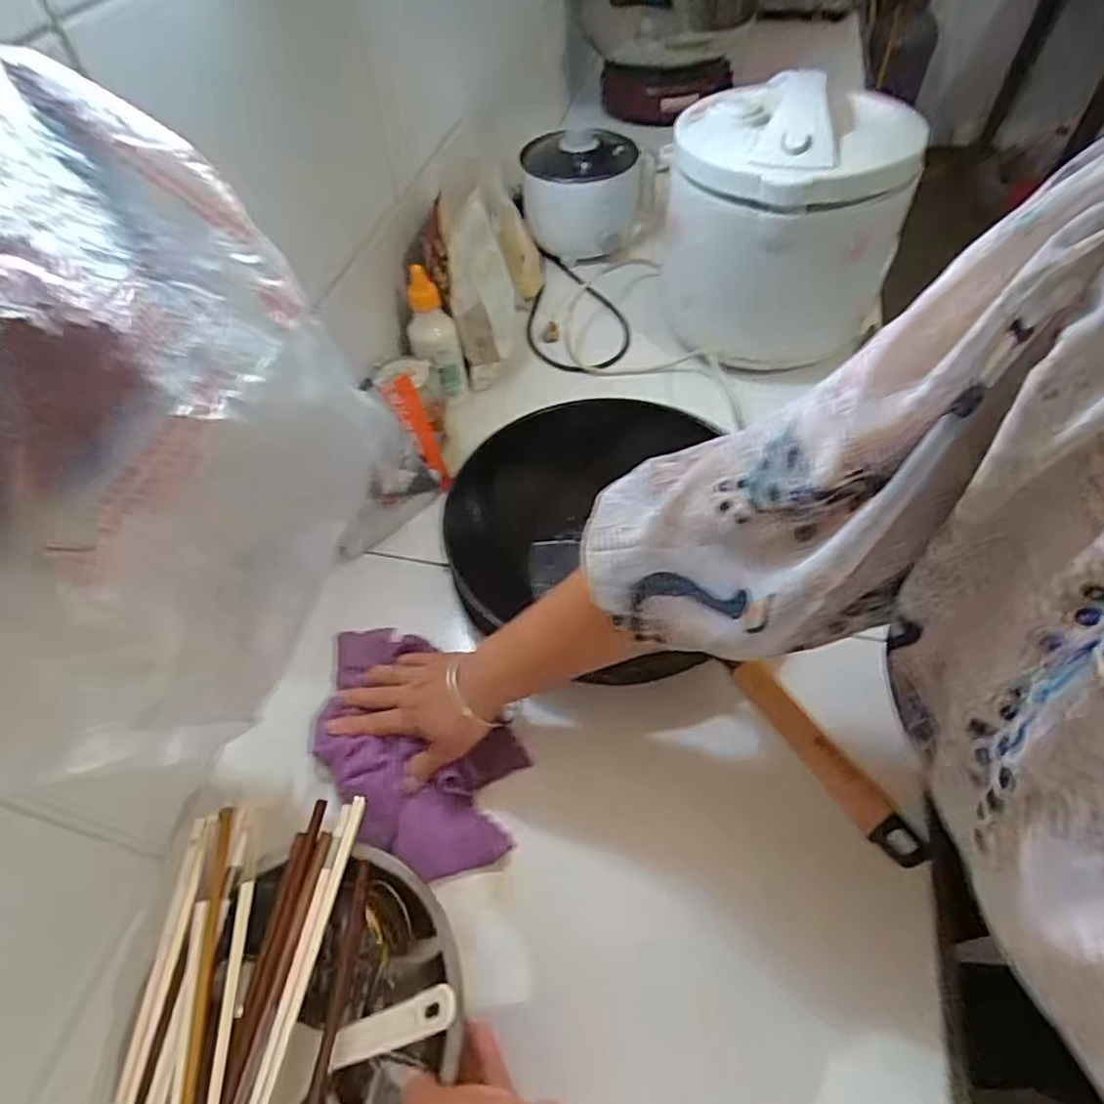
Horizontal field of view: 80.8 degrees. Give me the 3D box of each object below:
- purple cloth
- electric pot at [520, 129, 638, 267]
[{"bbox_3d":[-0.127,0.161,0.560,0.134,0.029,0.243,-38,61,-22],"label":"purple cloth"},{"bbox_3d":[0.041,-0.522,0.939,0.161,0.133,0.139,-3,54,1],"label":"electric pot"}]

